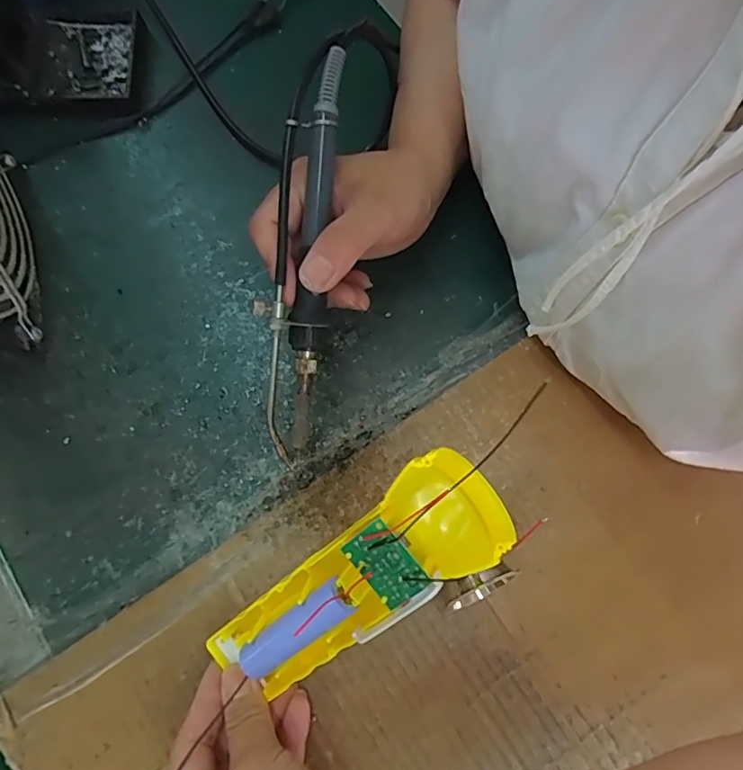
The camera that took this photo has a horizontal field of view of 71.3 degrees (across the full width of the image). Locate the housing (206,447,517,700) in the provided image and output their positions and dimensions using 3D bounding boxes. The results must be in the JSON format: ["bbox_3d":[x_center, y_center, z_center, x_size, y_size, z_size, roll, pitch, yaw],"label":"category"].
[{"bbox_3d":[-0.011,0.090,0.234,0.155,0.024,0.048,-39,76,13],"label":"housing"}]

